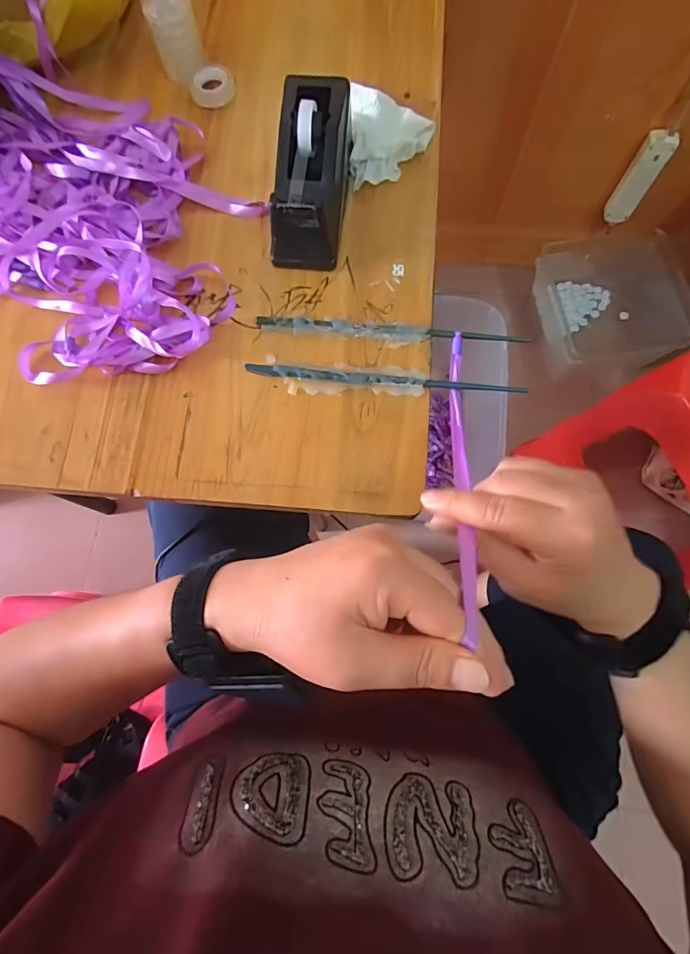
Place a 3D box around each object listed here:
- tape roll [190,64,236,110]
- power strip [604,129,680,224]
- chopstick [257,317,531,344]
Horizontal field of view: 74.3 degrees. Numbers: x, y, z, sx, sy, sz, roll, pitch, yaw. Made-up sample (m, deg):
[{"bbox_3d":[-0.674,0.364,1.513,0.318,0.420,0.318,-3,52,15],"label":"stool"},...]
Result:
[{"bbox_3d":[-0.139,-0.413,0.480,0.047,0.011,0.048,0,75,2],"label":"tape roll"},{"bbox_3d":[0.613,-0.622,0.958,0.057,0.197,0.029,30,78,9],"label":"power strip"},{"bbox_3d":[0.039,-0.127,0.396,0.231,0.008,0.011,6,75,3],"label":"chopstick"}]

